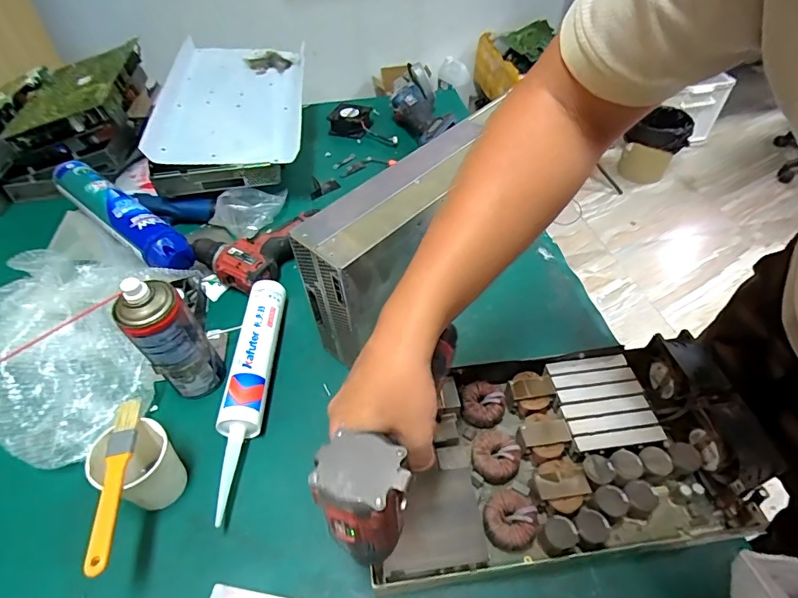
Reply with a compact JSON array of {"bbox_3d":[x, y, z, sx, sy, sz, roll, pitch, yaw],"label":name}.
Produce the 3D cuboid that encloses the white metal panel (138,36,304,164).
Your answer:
[{"bbox_3d":[-0.317,-0.382,0.859,0.252,0.028,0.378,0,53,-11],"label":"white metal panel"}]

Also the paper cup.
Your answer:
[{"bbox_3d":[-0.261,0.172,0.462,0.068,0.089,0.067,-1,47,1],"label":"paper cup"}]

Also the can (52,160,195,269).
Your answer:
[{"bbox_3d":[-0.444,-0.135,0.715,0.349,0.061,0.064,29,54,26],"label":"can"}]

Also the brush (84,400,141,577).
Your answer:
[{"bbox_3d":[-0.259,0.162,0.415,0.024,0.009,0.157,-11,48,-8],"label":"brush"}]

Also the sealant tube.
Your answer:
[{"bbox_3d":[-0.180,0.100,0.552,0.046,0.051,0.304,-1,47,1],"label":"sealant tube"}]

